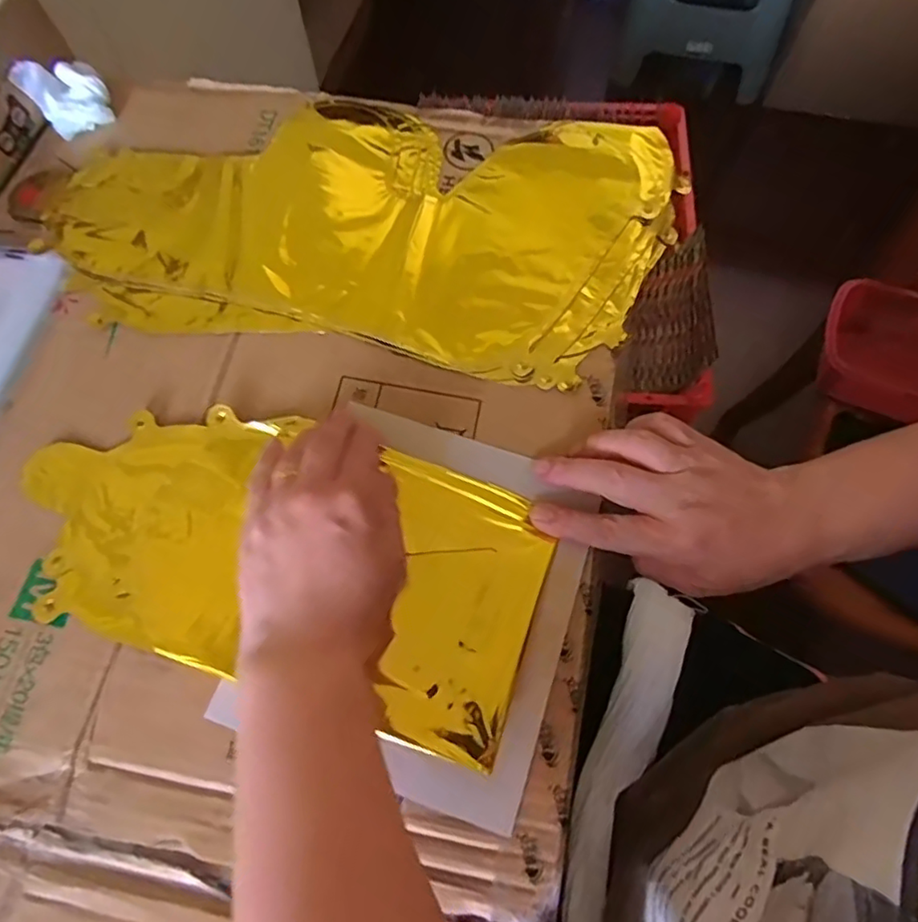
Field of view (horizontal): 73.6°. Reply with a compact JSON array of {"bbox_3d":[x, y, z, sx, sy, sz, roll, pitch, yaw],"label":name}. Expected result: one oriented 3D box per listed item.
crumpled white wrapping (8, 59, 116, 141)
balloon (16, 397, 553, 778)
[{"bbox_3d":[-0.296,-0.279,0.462,0.053,0.036,0.043,-41,72,-14],"label":"crumpled white wrapping"},{"bbox_3d":[-0.104,0.049,0.344,0.297,0.014,0.142,15,69,5],"label":"balloon"}]

